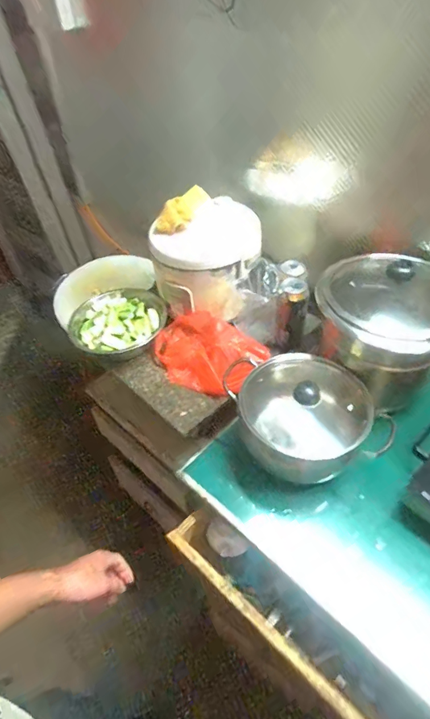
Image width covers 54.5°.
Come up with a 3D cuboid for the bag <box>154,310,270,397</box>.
[{"bbox_3d":[-0.012,-0.012,0.909,0.273,0.100,0.156,27,54,25],"label":"bag"}]

